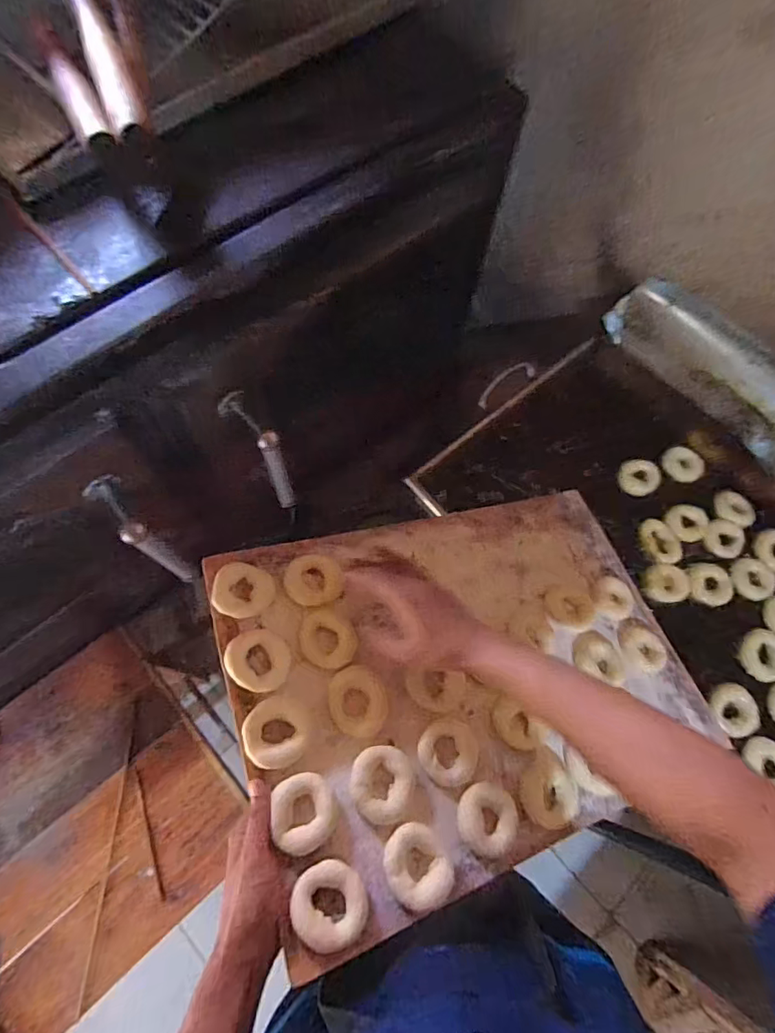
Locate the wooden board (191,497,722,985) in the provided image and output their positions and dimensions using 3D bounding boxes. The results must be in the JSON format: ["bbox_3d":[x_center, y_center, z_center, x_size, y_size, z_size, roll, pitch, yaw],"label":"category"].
[{"bbox_3d":[0.121,0.180,0.642,0.591,0.024,0.417,-10,62,-26],"label":"wooden board"}]

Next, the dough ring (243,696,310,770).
[{"bbox_3d":[-0.117,0.226,0.525,0.063,0.027,0.069,1,65,-2],"label":"dough ring"}]

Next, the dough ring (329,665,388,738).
[{"bbox_3d":[-0.033,0.209,0.567,0.063,0.017,0.075,-6,65,-5],"label":"dough ring"}]

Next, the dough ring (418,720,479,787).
[{"bbox_3d":[0.070,0.267,0.565,0.069,0.020,0.065,1,65,-2],"label":"dough ring"}]

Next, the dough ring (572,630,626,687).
[{"bbox_3d":[0.289,0.191,0.679,0.074,0.022,0.065,23,66,9],"label":"dough ring"}]

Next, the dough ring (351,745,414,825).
[{"bbox_3d":[-0.006,0.287,0.538,0.069,0.020,0.069,7,65,-16],"label":"dough ring"}]

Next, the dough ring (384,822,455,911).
[{"bbox_3d":[0.030,0.351,0.500,0.064,0.018,0.073,-26,69,-30],"label":"dough ring"}]

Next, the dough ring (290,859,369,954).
[{"bbox_3d":[-0.055,0.365,0.466,0.071,0.019,0.071,13,54,-18],"label":"dough ring"}]

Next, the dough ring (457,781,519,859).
[{"bbox_3d":[0.108,0.325,0.536,0.066,0.019,0.067,1,65,-2],"label":"dough ring"}]

